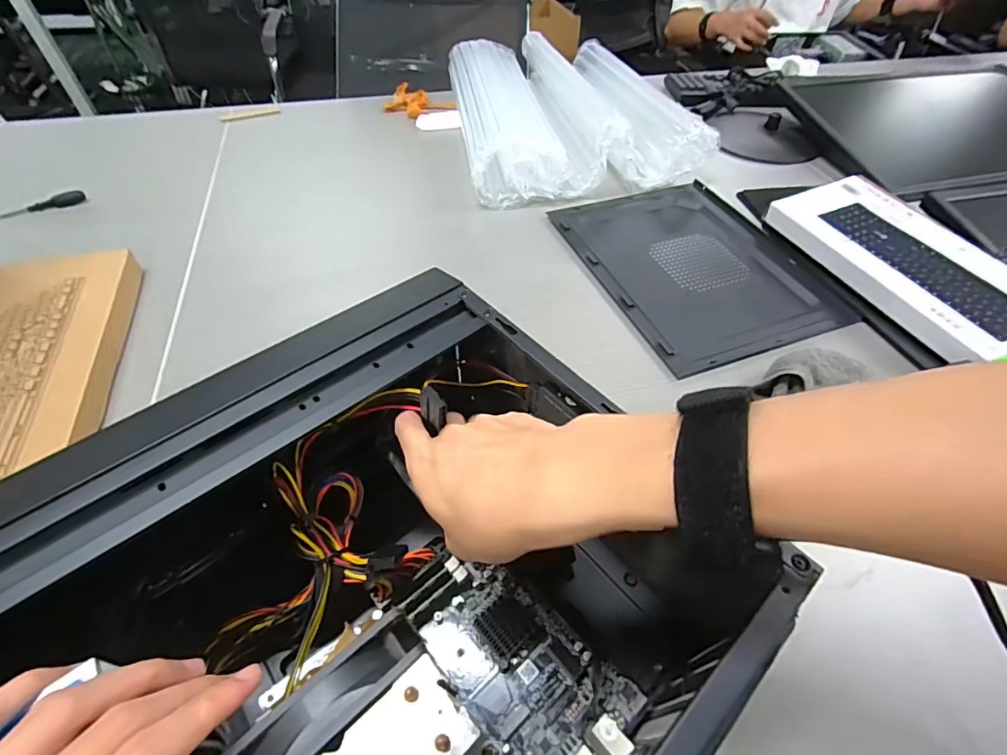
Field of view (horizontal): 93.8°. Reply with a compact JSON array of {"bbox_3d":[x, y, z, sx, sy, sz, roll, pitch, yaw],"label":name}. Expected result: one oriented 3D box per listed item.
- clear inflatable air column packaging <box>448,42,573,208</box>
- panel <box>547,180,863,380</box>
[{"bbox_3d":[-0.001,-0.464,0.824,0.147,0.083,0.450,-6,51,-7],"label":"clear inflatable air column packaging"},{"bbox_3d":[0.254,-0.157,0.633,0.271,0.014,0.336,-15,52,-15],"label":"panel"}]

